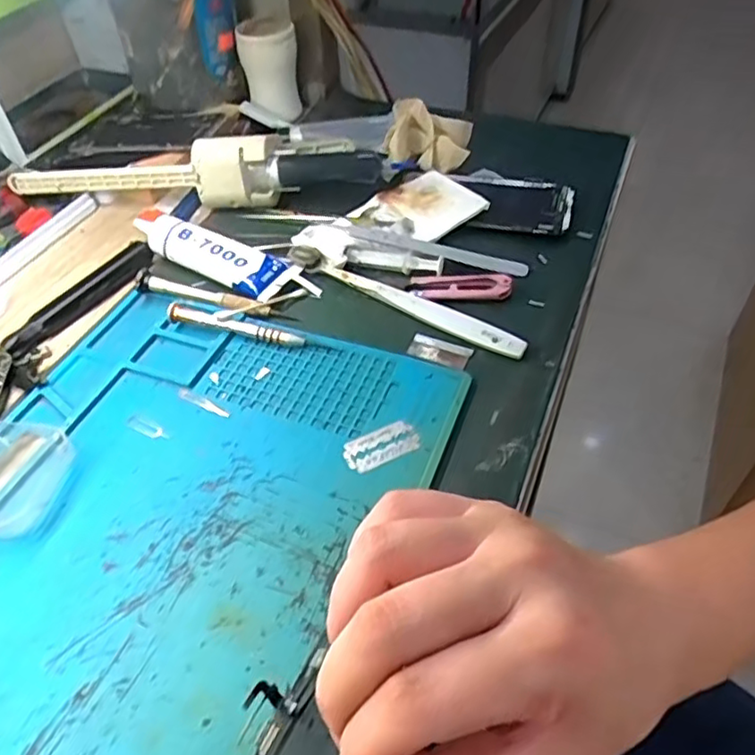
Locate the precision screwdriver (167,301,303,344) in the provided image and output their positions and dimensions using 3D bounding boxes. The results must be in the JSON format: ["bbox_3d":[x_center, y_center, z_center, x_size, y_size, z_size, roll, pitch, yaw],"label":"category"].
[{"bbox_3d":[-0.093,-0.034,0.415,0.094,0.014,0.011,12,49,12],"label":"precision screwdriver"}]

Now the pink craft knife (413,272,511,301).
[{"bbox_3d":[0.058,-0.064,0.439,0.067,0.007,0.024,0,47,2],"label":"pink craft knife"}]

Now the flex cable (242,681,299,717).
[{"bbox_3d":[-0.041,0.127,0.250,0.020,0.006,0.010,28,49,-8],"label":"flex cable"}]

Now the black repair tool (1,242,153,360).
[{"bbox_3d":[-0.207,-0.057,0.446,0.024,0.008,0.122,26,53,23],"label":"black repair tool"}]

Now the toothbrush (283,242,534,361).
[{"bbox_3d":[0.014,-0.055,0.434,0.187,0.011,0.015,26,53,23],"label":"toothbrush"}]

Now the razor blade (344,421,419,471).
[{"bbox_3d":[0.002,0.037,0.351,0.041,0.004,0.022,-19,49,-15],"label":"razor blade"}]

